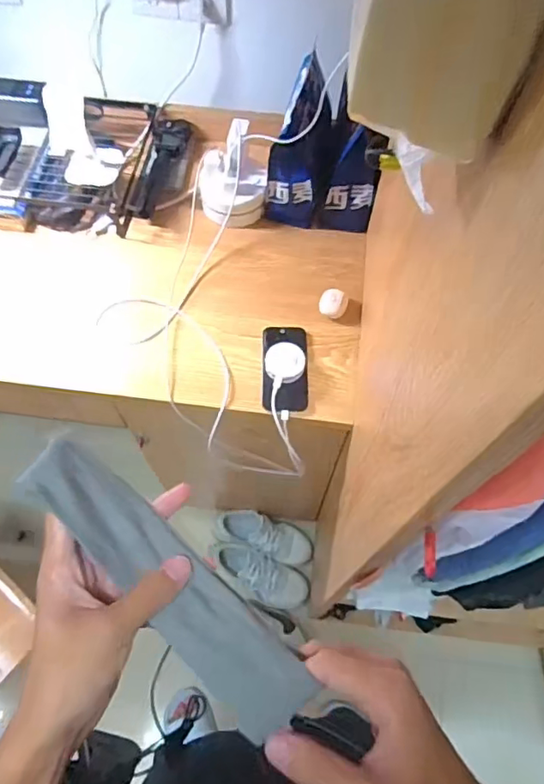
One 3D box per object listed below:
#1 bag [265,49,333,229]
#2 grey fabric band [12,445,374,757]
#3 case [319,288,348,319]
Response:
[{"bbox_3d":[0.044,-0.385,0.878,0.104,0.262,0.082,4,64,1],"label":"bag"},{"bbox_3d":[-0.055,0.125,0.329,0.246,0.036,0.049,39,70,15],"label":"grey fabric band"},{"bbox_3d":[0.102,-0.146,0.896,0.047,0.020,0.055,23,66,10],"label":"case"}]

